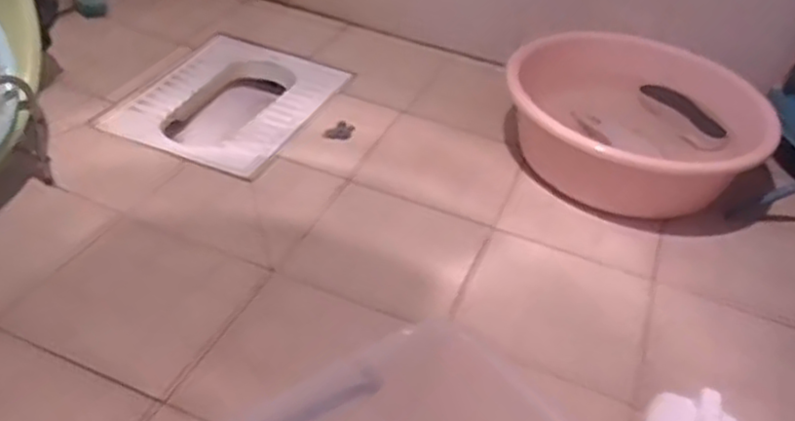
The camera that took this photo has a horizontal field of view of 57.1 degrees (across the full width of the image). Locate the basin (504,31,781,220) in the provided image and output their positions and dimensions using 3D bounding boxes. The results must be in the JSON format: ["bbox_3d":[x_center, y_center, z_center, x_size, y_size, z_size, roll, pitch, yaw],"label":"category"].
[{"bbox_3d":[0.493,-0.179,1.561,0.509,0.216,0.509,5,40,-4],"label":"basin"}]

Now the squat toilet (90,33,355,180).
[{"bbox_3d":[-0.353,-0.239,1.644,0.383,0.082,0.486,22,42,17],"label":"squat toilet"}]

